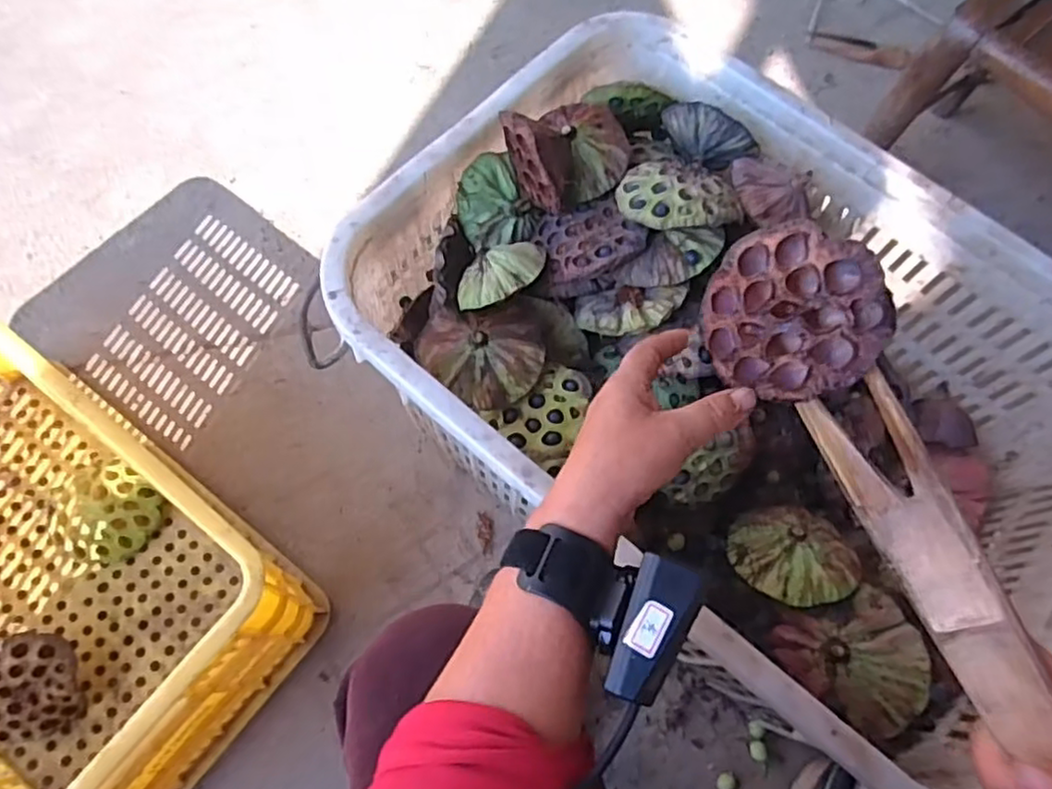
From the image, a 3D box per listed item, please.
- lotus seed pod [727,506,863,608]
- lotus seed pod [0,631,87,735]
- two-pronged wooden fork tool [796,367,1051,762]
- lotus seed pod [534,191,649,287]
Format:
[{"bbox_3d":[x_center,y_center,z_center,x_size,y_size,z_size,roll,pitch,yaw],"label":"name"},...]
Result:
[{"bbox_3d":[0.259,0.155,0.668,0.110,0.050,0.110,-13,57,20],"label":"lotus seed pod"},{"bbox_3d":[-0.542,0.313,0.741,0.105,0.081,0.100,6,68,-3],"label":"lotus seed pod"},{"bbox_3d":[0.238,0.120,0.350,0.028,0.050,0.281,-13,72,-40],"label":"two-pronged wooden fork tool"},{"bbox_3d":[0.063,-0.144,0.662,0.099,0.045,0.099,-11,59,18],"label":"lotus seed pod"}]

